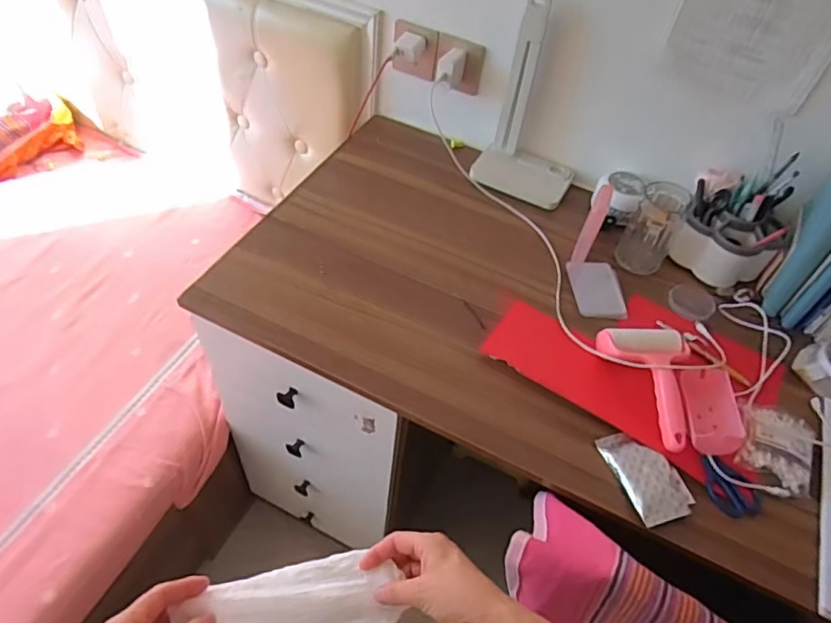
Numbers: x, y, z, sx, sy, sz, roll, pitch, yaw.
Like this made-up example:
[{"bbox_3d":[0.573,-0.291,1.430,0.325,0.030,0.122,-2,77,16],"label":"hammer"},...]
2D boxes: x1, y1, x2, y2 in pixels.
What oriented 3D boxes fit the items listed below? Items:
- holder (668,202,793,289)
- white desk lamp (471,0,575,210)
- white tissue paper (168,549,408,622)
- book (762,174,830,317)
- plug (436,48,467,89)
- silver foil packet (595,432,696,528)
[{"bbox_3d":[0.494,-0.108,0.905,0.149,0.105,0.108,35,55,20],"label":"holder"},{"bbox_3d":[0.204,-0.324,0.939,0.171,0.301,0.107,24,52,13],"label":"white desk lamp"},{"bbox_3d":[-0.111,0.266,0.502,0.173,0.119,0.060,-9,52,-13],"label":"white tissue paper"},{"bbox_3d":[0.584,-0.115,0.842,0.044,0.210,0.139,25,53,14],"label":"book"},{"bbox_3d":[0.062,-0.423,0.986,0.029,0.066,0.060,29,54,17],"label":"plug"},{"bbox_3d":[0.277,0.195,0.680,0.070,0.018,0.113,-11,53,-15],"label":"silver foil packet"}]

